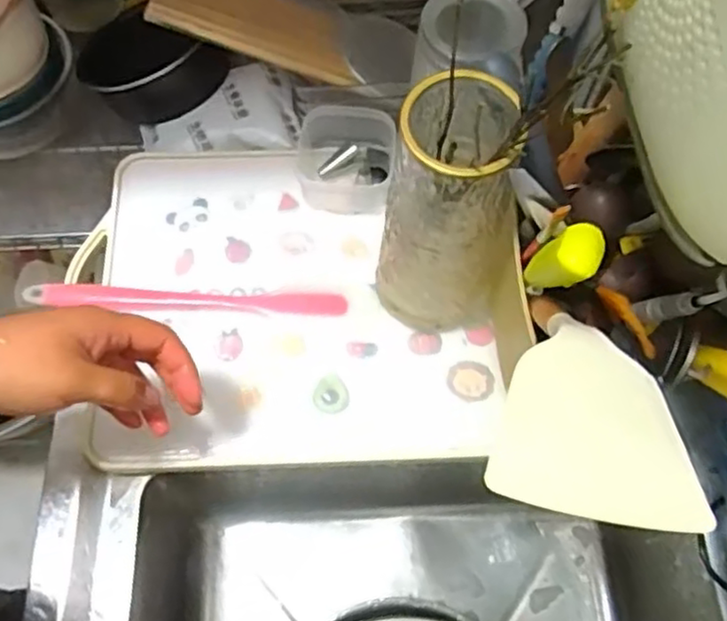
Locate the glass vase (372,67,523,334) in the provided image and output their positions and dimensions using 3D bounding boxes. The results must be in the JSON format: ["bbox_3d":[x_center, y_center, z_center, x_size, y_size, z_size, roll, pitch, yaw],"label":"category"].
[{"bbox_3d":[0.057,-0.059,0.447,0.078,0.206,0.074,12,66,5],"label":"glass vase"}]

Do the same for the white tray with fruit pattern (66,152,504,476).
[{"bbox_3d":[-0.064,-0.011,0.540,0.311,0.017,0.266,-3,66,-2],"label":"white tray with fruit pattern"}]

